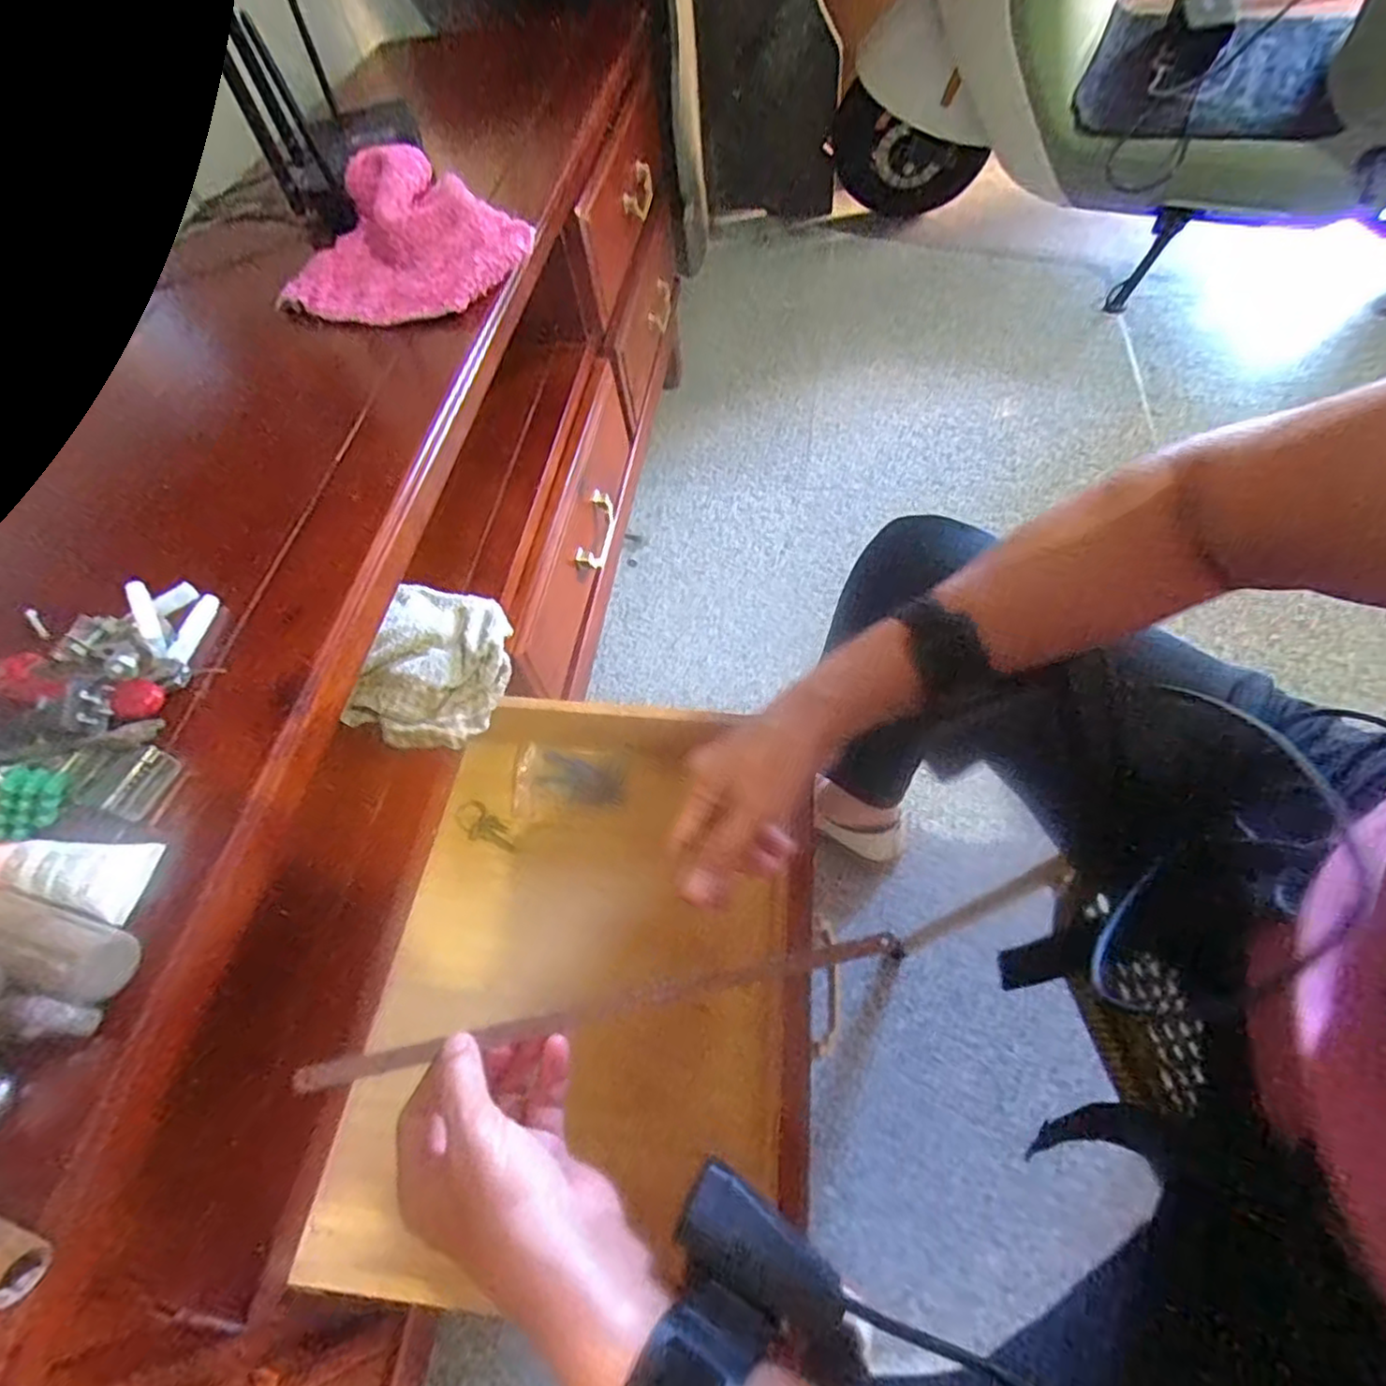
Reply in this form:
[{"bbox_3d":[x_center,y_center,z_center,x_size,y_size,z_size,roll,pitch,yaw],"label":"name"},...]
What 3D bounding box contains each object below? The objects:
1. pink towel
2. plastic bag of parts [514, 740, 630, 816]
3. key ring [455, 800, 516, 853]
[{"bbox_3d":[-0.263,-0.408,0.616,0.215,0.058,0.200,30,66,23],"label":"pink towel"},{"bbox_3d":[-0.123,0.088,0.694,0.114,0.018,0.072,1,58,8],"label":"plastic bag of parts"},{"bbox_3d":[-0.205,0.134,0.676,0.072,0.004,0.031,33,67,24],"label":"key ring"}]

